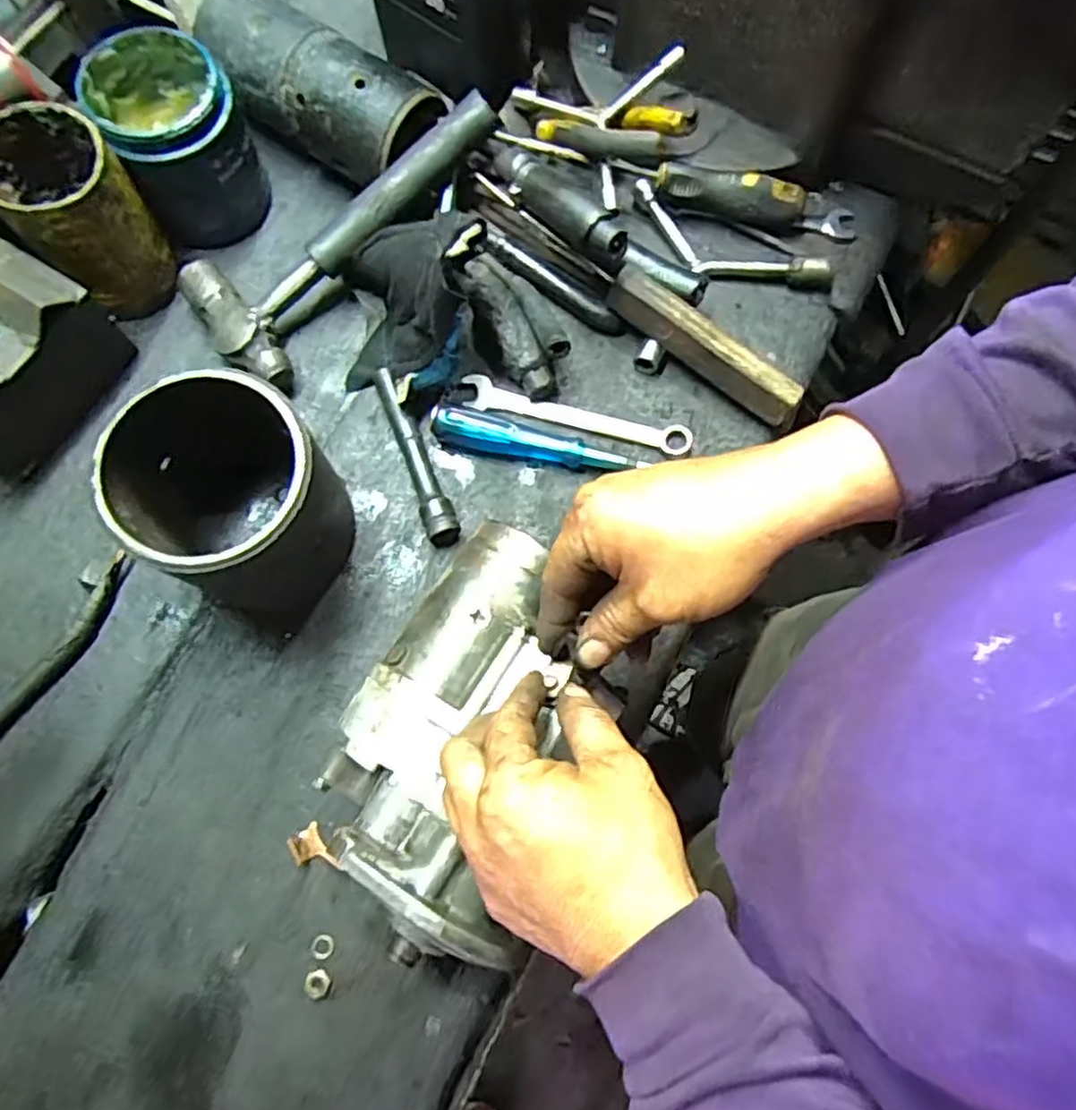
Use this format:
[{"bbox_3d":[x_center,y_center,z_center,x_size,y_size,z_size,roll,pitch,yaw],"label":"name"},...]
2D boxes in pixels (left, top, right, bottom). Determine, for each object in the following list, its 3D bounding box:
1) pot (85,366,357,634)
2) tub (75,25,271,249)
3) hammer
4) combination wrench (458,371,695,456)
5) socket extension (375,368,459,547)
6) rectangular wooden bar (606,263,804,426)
[{"bbox_3d":[-0.173,-0.030,0.422,0.105,0.128,0.105,0,75,-1],"label":"pot"},{"bbox_3d":[-0.245,-0.287,0.493,0.085,0.096,0.091,-25,77,-7],"label":"tub"},{"bbox_3d":[-0.128,-0.225,0.484,0.239,0.024,0.102,-39,79,4],"label":"hammer"},{"bbox_3d":[0.027,-0.099,0.503,0.163,0.009,0.023,13,76,3],"label":"combination wrench"},{"bbox_3d":[-0.087,-0.069,0.488,0.021,0.020,0.132,-23,77,-7],"label":"socket extension"},{"bbox_3d":[0.113,-0.142,0.491,0.147,0.042,0.023,38,78,8],"label":"rectangular wooden bar"}]

